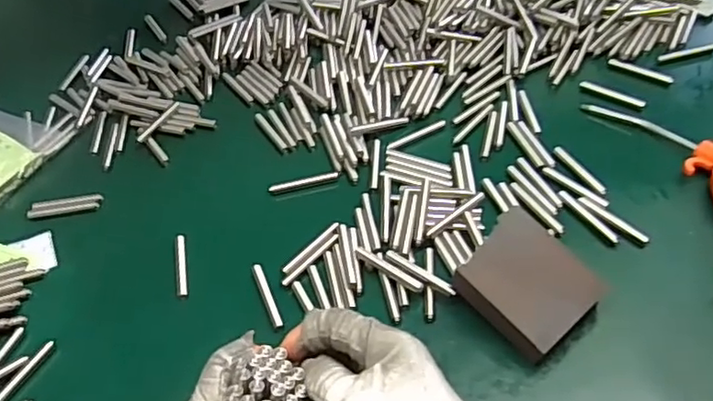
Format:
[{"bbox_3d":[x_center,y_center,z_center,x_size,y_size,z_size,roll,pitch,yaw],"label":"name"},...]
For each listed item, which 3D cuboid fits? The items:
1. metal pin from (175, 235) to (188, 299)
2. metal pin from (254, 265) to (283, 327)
[{"bbox_3d":[-0.133,0.050,0.465,0.009,0.004,0.058,-13,48,-4],"label":"metal pin"},{"bbox_3d":[-0.064,0.068,0.438,0.007,0.004,0.056,-20,49,-11],"label":"metal pin"}]

